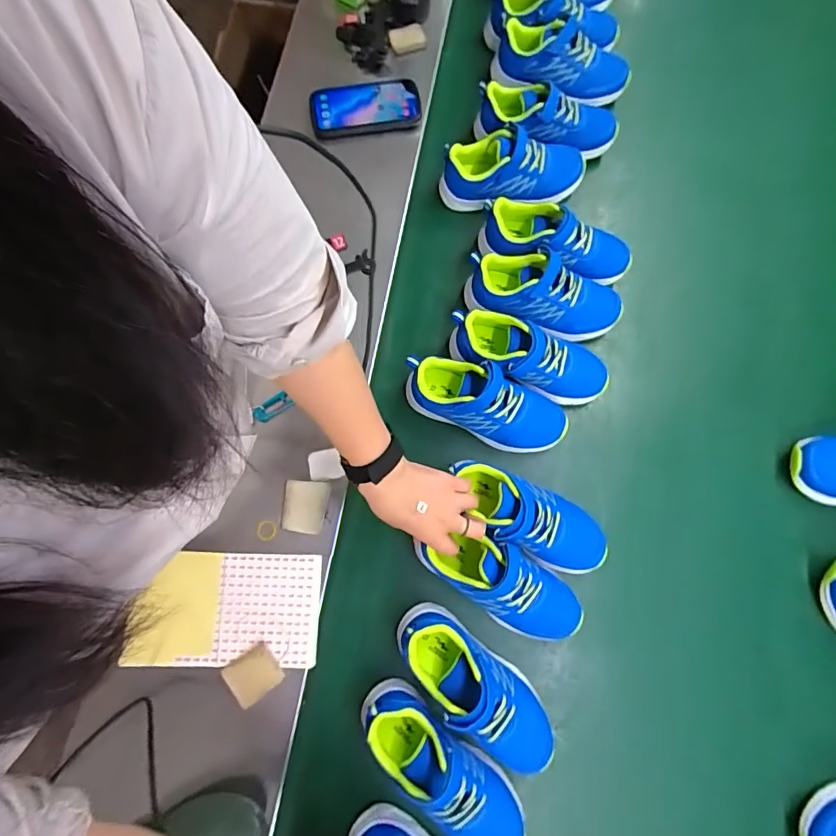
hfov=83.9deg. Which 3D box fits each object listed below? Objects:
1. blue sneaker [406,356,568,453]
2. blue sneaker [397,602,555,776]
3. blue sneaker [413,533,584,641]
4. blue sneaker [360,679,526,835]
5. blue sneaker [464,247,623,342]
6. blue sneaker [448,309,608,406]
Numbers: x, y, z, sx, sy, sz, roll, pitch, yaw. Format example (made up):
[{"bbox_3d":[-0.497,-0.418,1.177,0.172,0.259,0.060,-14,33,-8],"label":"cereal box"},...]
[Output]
[{"bbox_3d":[0.083,-0.021,0.577,0.211,0.074,0.079,21,72,6],"label":"blue sneaker"},{"bbox_3d":[0.063,0.290,0.499,0.199,0.072,0.081,38,75,11],"label":"blue sneaker"},{"bbox_3d":[0.095,0.183,0.529,0.186,0.080,0.076,34,74,10],"label":"blue sneaker"},{"bbox_3d":[0.020,0.371,0.482,0.202,0.073,0.083,40,75,11],"label":"blue sneaker"},{"bbox_3d":[0.166,-0.163,0.617,0.205,0.074,0.080,13,72,3],"label":"blue sneaker"},{"bbox_3d":[0.142,-0.081,0.597,0.206,0.076,0.083,12,72,3],"label":"blue sneaker"}]

